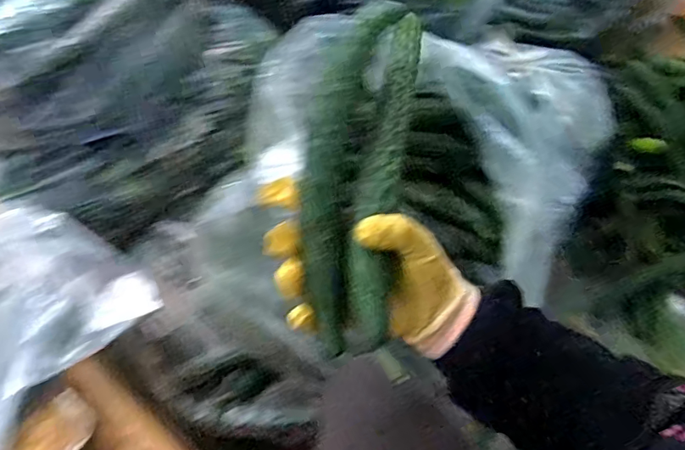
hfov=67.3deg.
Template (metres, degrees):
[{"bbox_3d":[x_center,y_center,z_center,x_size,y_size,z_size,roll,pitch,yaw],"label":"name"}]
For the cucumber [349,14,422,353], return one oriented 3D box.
[{"bbox_3d":[0.037,-0.060,0.427,0.036,0.043,0.319,9,62,4],"label":"cucumber"}]

